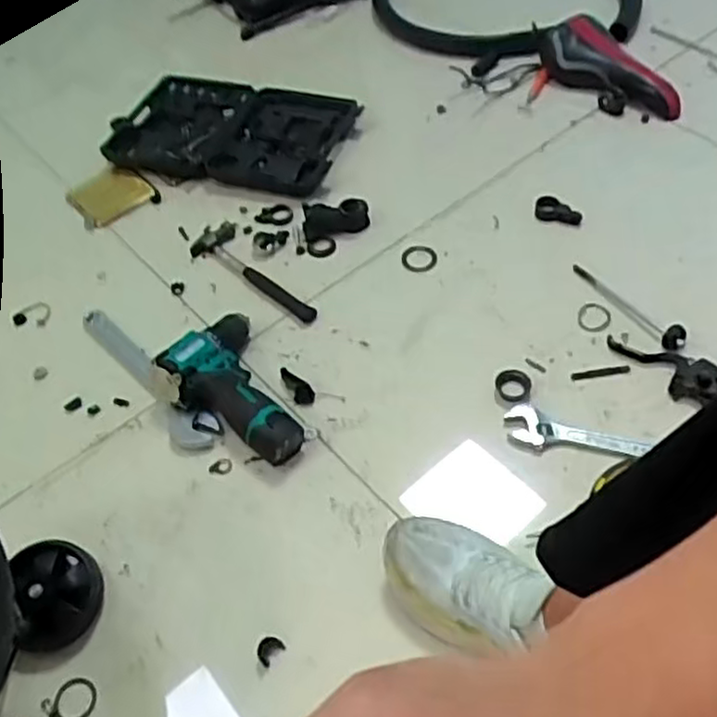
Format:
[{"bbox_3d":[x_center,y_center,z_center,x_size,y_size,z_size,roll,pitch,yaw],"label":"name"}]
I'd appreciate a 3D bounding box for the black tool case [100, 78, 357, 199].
[{"bbox_3d":[-0.208,-0.370,1.168,0.397,0.036,0.247,9,54,11],"label":"black tool case"}]

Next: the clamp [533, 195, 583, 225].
[{"bbox_3d":[0.294,-0.220,1.046,0.067,0.017,0.043,13,55,14],"label":"clamp"}]

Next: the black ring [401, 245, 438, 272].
[{"bbox_3d":[0.085,-0.139,0.993,0.051,0.009,0.050,-2,52,3],"label":"black ring"}]

